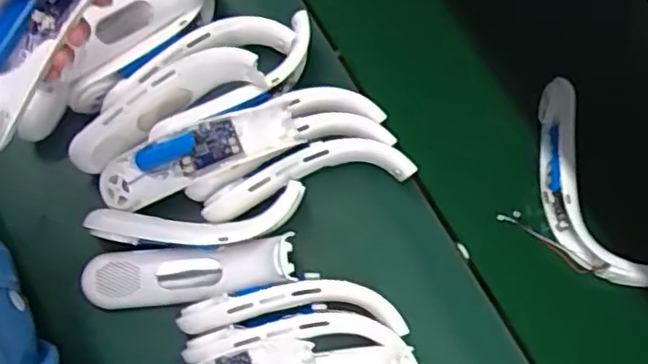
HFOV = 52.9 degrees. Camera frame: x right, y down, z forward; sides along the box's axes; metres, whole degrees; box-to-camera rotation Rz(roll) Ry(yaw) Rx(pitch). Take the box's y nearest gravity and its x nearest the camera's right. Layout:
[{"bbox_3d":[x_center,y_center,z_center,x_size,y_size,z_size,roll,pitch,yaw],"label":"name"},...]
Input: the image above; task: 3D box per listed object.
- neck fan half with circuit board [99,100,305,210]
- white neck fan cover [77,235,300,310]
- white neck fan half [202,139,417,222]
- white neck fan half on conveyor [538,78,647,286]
[{"bbox_3d":[-0.120,-0.021,0.589,0.185,0.047,0.051,-19,74,10],"label":"neck fan half with circuit board"},{"bbox_3d":[-0.119,0.080,0.586,0.190,0.041,0.050,-8,73,9],"label":"white neck fan cover"},{"bbox_3d":[-0.017,-0.008,0.601,0.193,0.032,0.047,-13,74,-6],"label":"white neck fan half"},{"bbox_3d":[0.308,0.001,0.630,0.182,0.055,0.193,2,73,-2],"label":"white neck fan half on conveyor"}]

